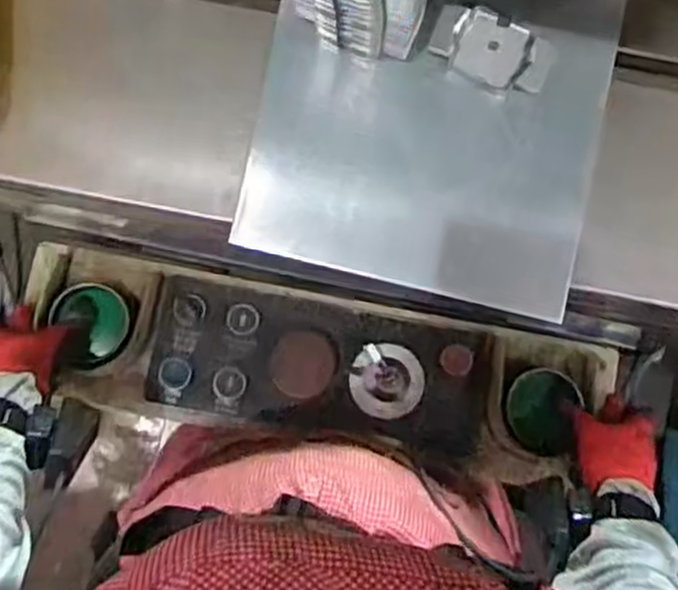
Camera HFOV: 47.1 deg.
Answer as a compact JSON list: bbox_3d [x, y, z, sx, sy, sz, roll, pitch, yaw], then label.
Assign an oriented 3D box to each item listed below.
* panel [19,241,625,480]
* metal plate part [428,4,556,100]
[{"bbox_3d":[-0.021,0.067,0.729,0.518,0.076,0.135,11,87,-2],"label":"panel"},{"bbox_3d":[0.117,-0.186,0.594,0.091,0.016,0.056,21,87,1],"label":"metal plate part"}]

